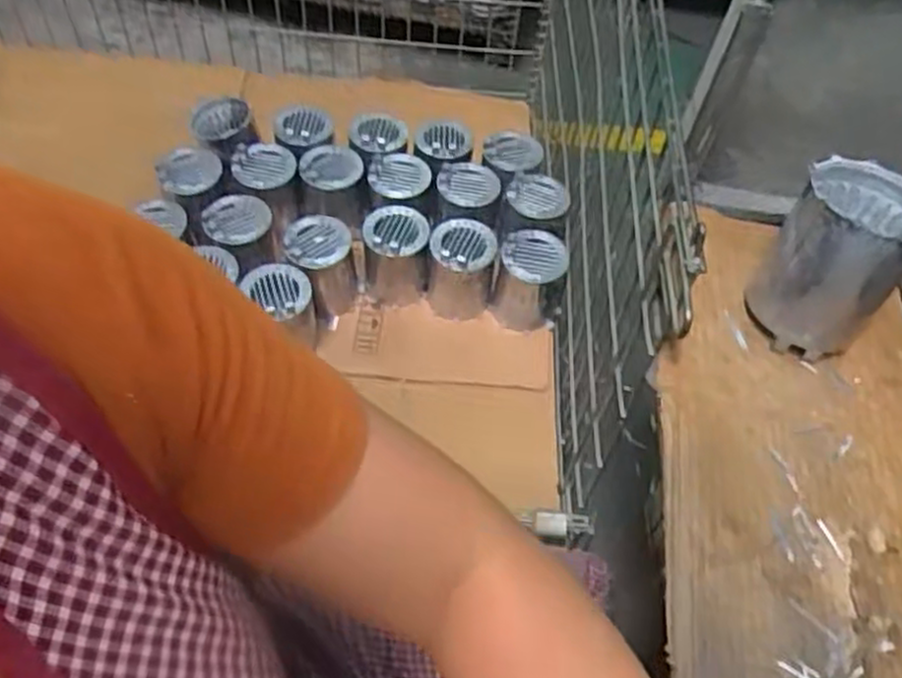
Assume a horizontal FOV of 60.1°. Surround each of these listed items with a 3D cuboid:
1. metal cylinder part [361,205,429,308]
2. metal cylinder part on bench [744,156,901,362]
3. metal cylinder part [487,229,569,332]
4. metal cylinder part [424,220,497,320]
[{"bbox_3d":[-0.076,-0.115,1.086,0.088,0.124,0.092,0,55,-4],"label":"metal cylinder part"},{"bbox_3d":[0.287,-0.059,0.588,0.089,0.120,0.107,26,57,14],"label":"metal cylinder part on bench"},{"bbox_3d":[0.108,-0.080,1.060,0.090,0.110,0.092,19,56,9],"label":"metal cylinder part"},{"bbox_3d":[0.013,-0.095,1.072,0.088,0.118,0.088,6,55,0],"label":"metal cylinder part"}]

